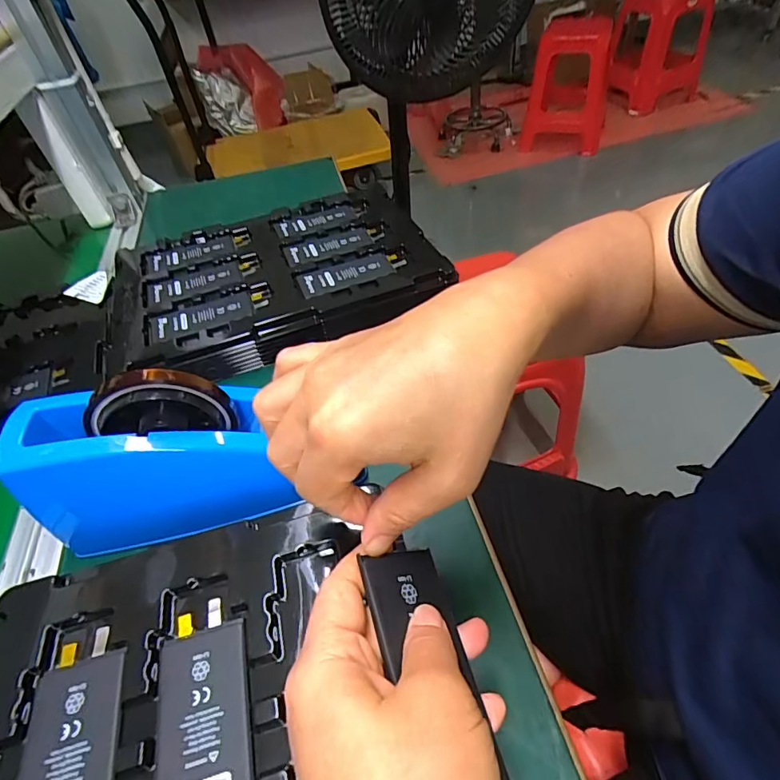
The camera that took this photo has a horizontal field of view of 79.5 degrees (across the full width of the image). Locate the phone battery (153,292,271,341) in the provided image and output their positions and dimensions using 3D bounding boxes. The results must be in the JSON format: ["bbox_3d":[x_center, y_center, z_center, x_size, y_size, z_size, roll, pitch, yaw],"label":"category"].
[{"bbox_3d":[-0.174,-0.075,0.456,0.110,0.004,0.043,-19,48,-12],"label":"phone battery"}]

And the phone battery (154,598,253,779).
[{"bbox_3d":[-0.089,0.159,0.222,0.043,0.004,0.107,-15,47,-8],"label":"phone battery"}]

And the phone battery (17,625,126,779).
[{"bbox_3d":[-0.149,0.172,0.216,0.044,0.004,0.107,-15,47,-8],"label":"phone battery"}]

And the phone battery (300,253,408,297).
[{"bbox_3d":[-0.039,-0.121,0.484,0.107,0.005,0.042,-20,49,-10],"label":"phone battery"}]

